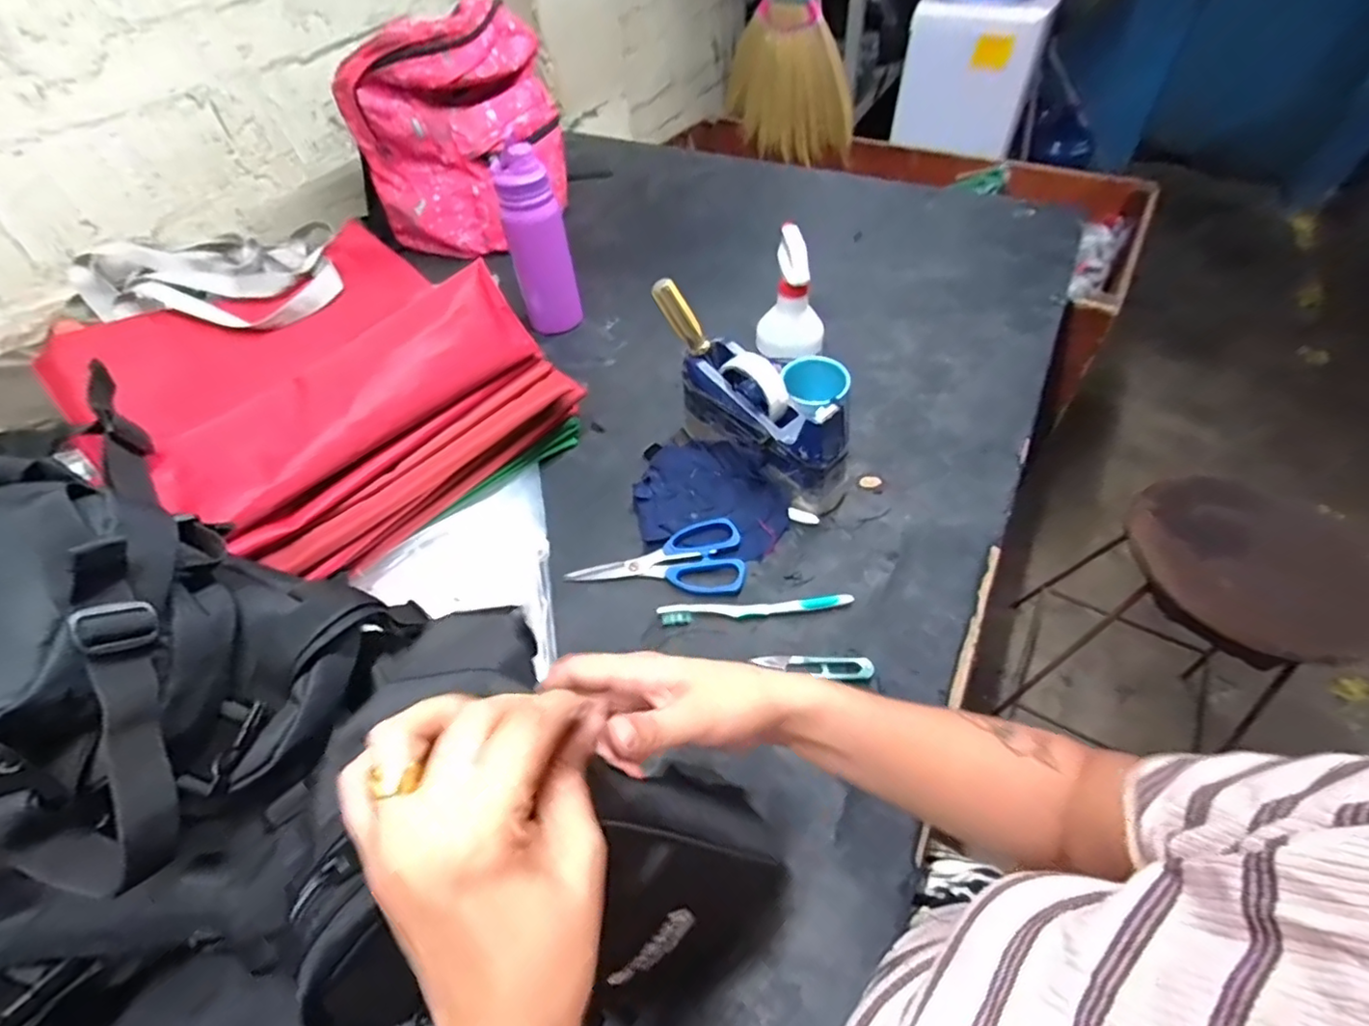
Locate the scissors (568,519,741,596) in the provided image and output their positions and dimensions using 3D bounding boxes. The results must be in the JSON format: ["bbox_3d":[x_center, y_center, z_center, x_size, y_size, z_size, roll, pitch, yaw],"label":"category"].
[{"bbox_3d":[-0.026,0.041,0.608,0.173,0.013,0.084,2,51,4],"label":"scissors"}]

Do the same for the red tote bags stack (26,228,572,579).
[{"bbox_3d":[-0.390,-0.148,0.646,0.393,0.164,0.352,29,58,25],"label":"red tote bags stack"}]

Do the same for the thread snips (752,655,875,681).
[{"bbox_3d":[0.112,0.133,0.528,0.102,0.006,0.021,3,52,6],"label":"thread snips"}]

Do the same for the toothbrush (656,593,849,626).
[{"bbox_3d":[0.066,0.089,0.564,0.178,0.014,0.019,-3,51,1],"label":"toothbrush"}]

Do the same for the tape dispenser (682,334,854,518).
[{"bbox_3d":[0.085,-0.095,0.646,0.070,0.116,0.201,-37,58,-24],"label":"tape dispenser"}]

